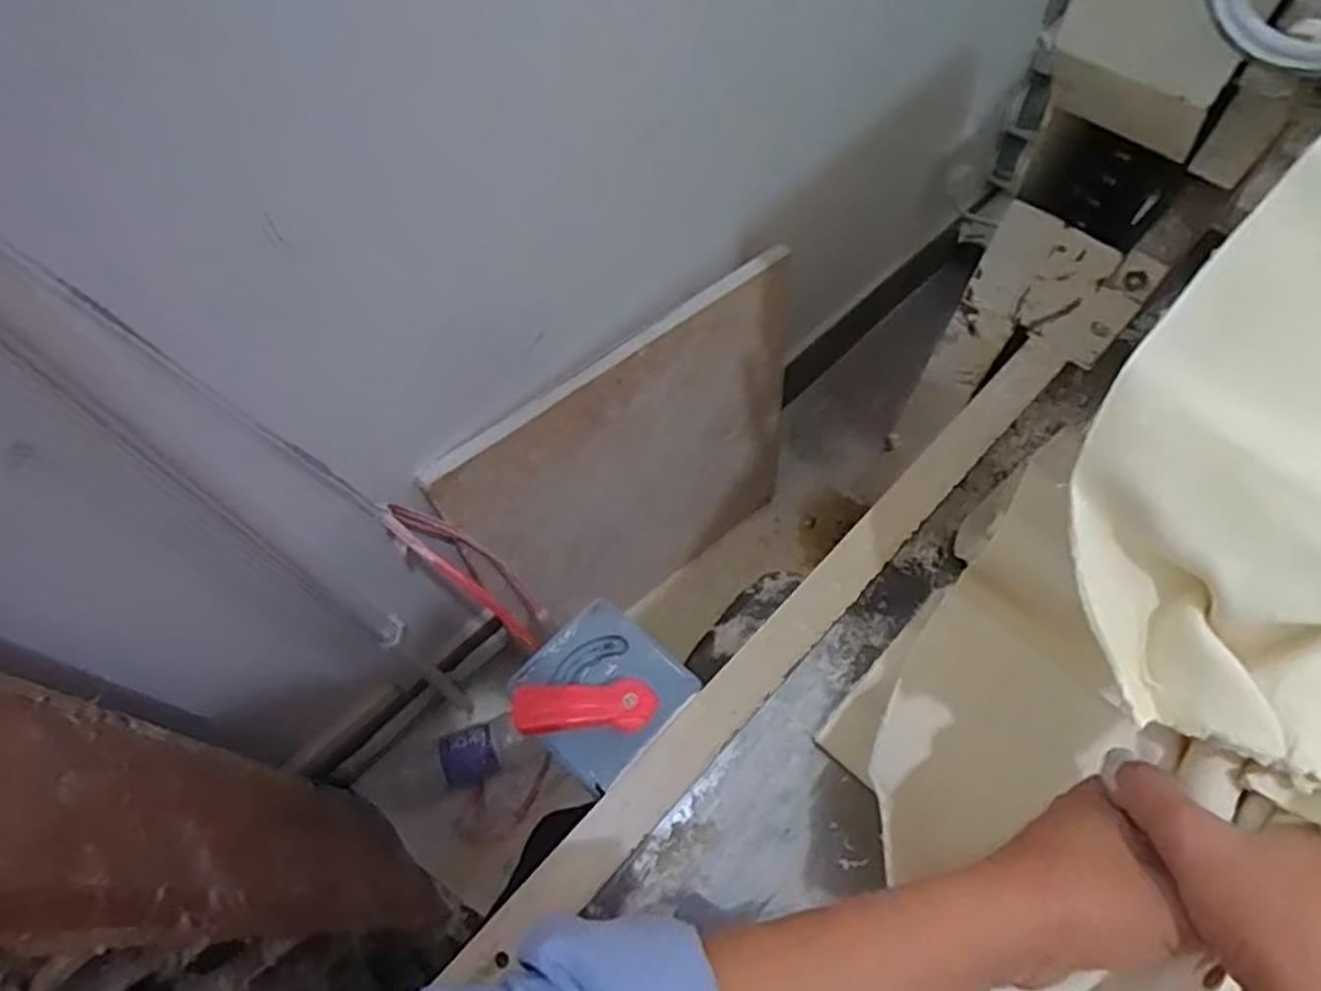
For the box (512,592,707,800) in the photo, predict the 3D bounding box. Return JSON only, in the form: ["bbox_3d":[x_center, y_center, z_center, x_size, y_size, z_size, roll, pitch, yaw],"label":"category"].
[{"bbox_3d":[-0.039,0.113,0.448,0.095,0.052,0.095,35,68,17],"label":"box"}]

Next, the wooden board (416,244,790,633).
[{"bbox_3d":[-0.010,-0.018,0.919,0.445,0.441,0.021,-39,58,-16],"label":"wooden board"}]

